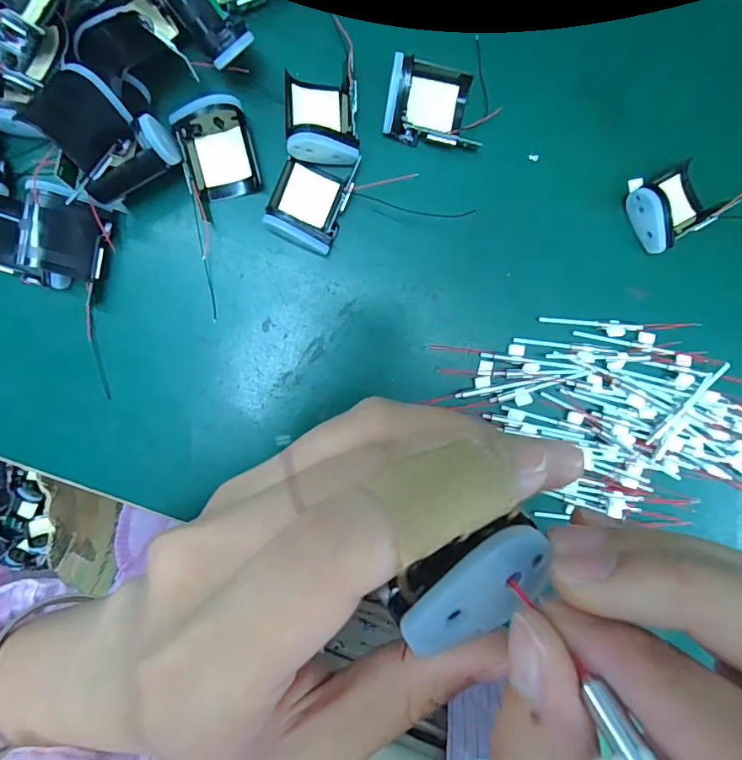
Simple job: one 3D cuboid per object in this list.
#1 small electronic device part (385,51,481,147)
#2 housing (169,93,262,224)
[{"bbox_3d":[0.031,-0.142,0.246,0.047,0.021,0.036,0,95,-3],"label":"small electronic device part"},{"bbox_3d":[-0.077,-0.113,0.241,0.035,0.019,0.047,-11,95,-2],"label":"housing"}]

